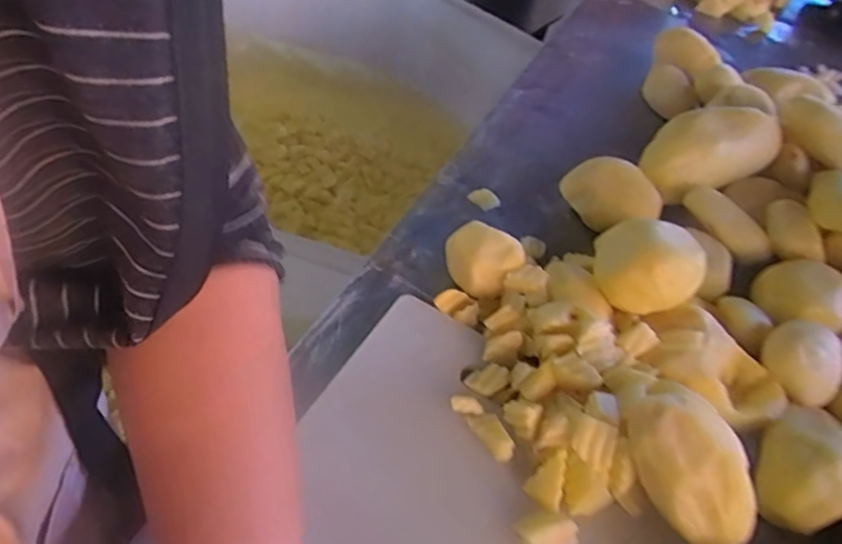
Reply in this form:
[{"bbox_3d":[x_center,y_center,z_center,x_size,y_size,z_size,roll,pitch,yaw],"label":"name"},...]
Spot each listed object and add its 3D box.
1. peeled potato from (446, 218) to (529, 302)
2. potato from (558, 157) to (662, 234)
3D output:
[{"bbox_3d":[0.050,-0.009,0.463,0.050,0.044,0.052,6,49,-7],"label":"peeled potato"},{"bbox_3d":[0.169,-0.066,0.535,0.059,0.046,0.085,-23,56,-25],"label":"potato"}]

